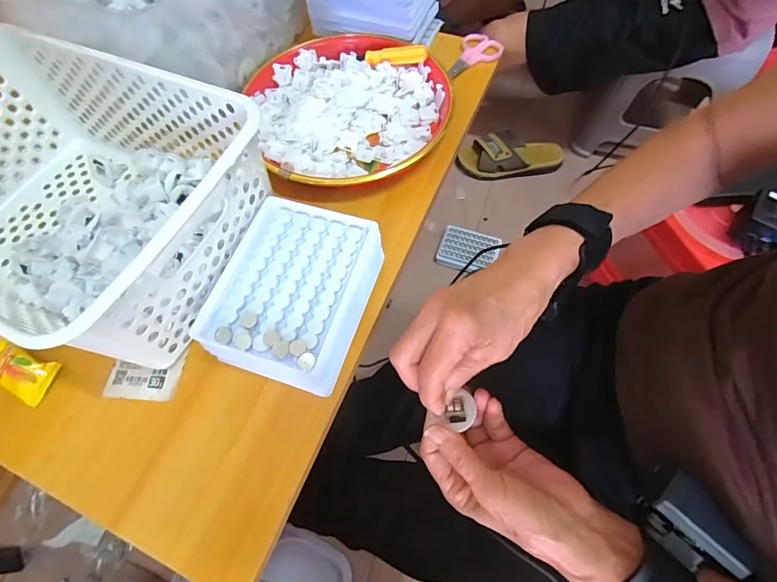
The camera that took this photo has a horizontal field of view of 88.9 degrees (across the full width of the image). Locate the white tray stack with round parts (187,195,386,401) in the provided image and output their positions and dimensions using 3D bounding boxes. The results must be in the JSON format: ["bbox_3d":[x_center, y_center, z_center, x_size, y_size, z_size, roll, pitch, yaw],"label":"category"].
[{"bbox_3d":[-0.070,0.002,0.314,0.110,0.051,0.135,14,66,9],"label":"white tray stack with round parts"}]

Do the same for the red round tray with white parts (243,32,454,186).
[{"bbox_3d":[-0.036,-0.195,0.416,0.200,0.027,0.213,-1,64,2],"label":"red round tray with white parts"}]

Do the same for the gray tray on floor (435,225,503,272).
[{"bbox_3d":[0.182,-0.093,0.903,0.128,0.027,0.108,17,66,10],"label":"gray tray on floor"}]

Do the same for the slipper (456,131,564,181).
[{"bbox_3d":[0.314,-0.352,1.013,0.266,0.061,0.111,-4,64,0],"label":"slipper"}]

